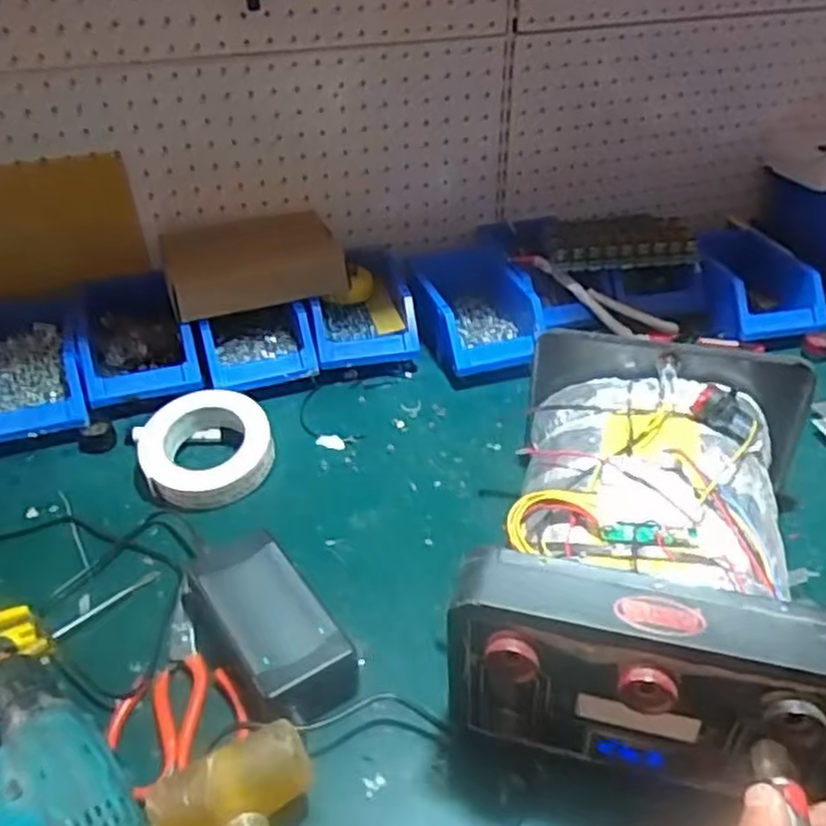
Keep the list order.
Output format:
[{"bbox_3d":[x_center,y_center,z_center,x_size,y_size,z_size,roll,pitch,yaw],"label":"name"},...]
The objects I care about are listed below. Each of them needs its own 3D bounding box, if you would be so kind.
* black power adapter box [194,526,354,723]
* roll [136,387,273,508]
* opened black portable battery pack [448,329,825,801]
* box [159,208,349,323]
[{"bbox_3d":[-0.107,0.156,0.564,0.073,0.041,0.158,-24,43,-27],"label":"black power adapter box"},{"bbox_3d":[-0.195,0.034,0.709,0.120,0.033,0.113,2,55,-3],"label":"roll"},{"bbox_3d":[0.171,0.076,0.549,0.207,0.131,0.328,11,41,15],"label":"opened black portable battery pack"},{"bbox_3d":[-0.177,-0.173,0.838,0.192,0.057,0.129,-14,39,-17],"label":"box"}]

